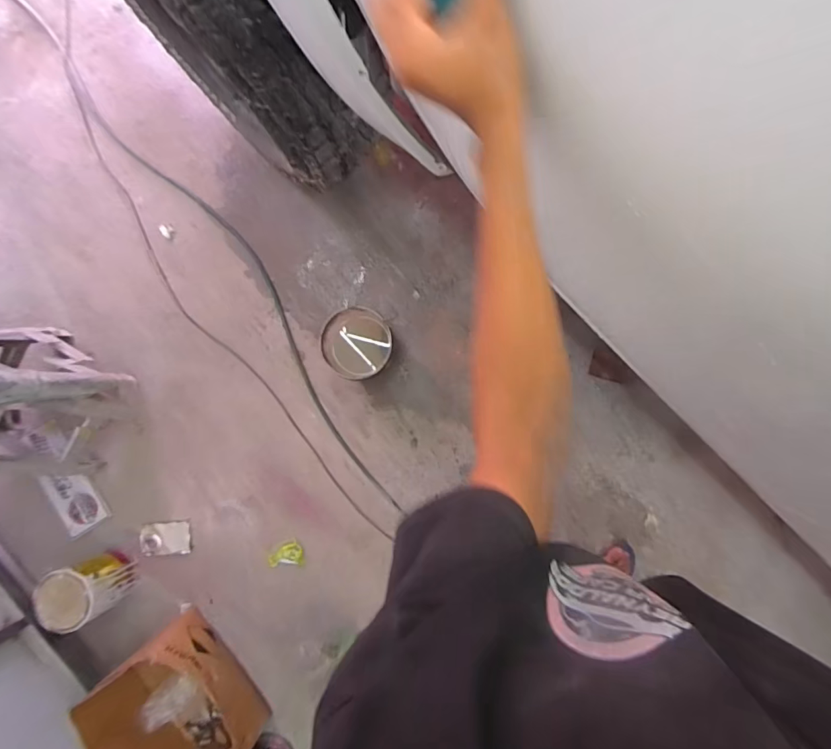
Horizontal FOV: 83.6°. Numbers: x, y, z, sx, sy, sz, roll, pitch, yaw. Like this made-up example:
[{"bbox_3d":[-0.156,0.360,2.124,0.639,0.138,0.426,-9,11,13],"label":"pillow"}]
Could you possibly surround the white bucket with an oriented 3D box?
[{"bbox_3d":[-0.983,0.644,1.426,0.176,0.261,0.164,0,88,3],"label":"white bucket"}]

